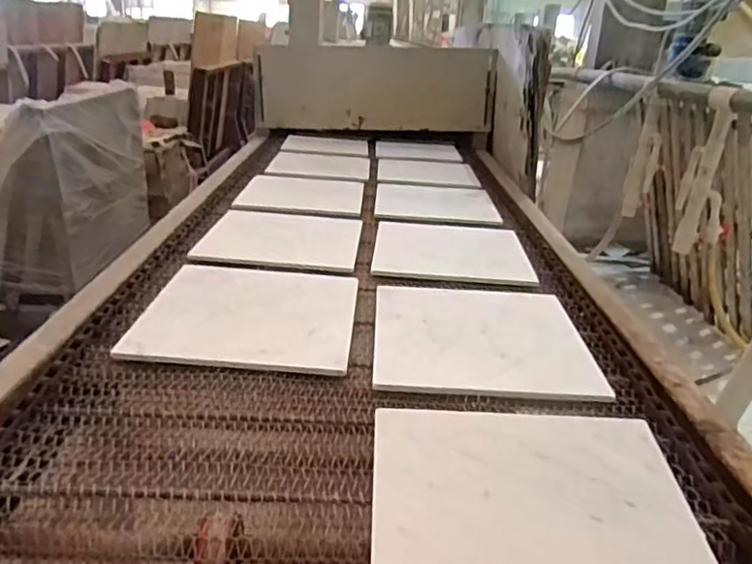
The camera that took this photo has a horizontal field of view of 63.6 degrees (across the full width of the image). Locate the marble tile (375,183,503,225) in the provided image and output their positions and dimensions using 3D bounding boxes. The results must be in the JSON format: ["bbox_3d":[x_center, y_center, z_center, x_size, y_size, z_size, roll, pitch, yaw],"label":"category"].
[{"bbox_3d":[0.147,-0.204,1.529,0.288,0.011,0.325,2,23,0],"label":"marble tile"}]

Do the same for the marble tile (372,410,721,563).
[{"bbox_3d":[0.147,0.226,0.544,0.296,0.012,0.287,3,32,0],"label":"marble tile"}]

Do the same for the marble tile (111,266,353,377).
[{"bbox_3d":[-0.185,0.046,0.919,0.299,0.012,0.299,6,24,-1],"label":"marble tile"}]

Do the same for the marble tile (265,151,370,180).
[{"bbox_3d":[-0.166,-0.361,1.842,0.288,0.013,0.289,1,23,0],"label":"marble tile"}]

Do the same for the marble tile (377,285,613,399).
[{"bbox_3d":[0.150,0.070,0.886,0.297,0.013,0.298,2,23,1],"label":"marble tile"}]

